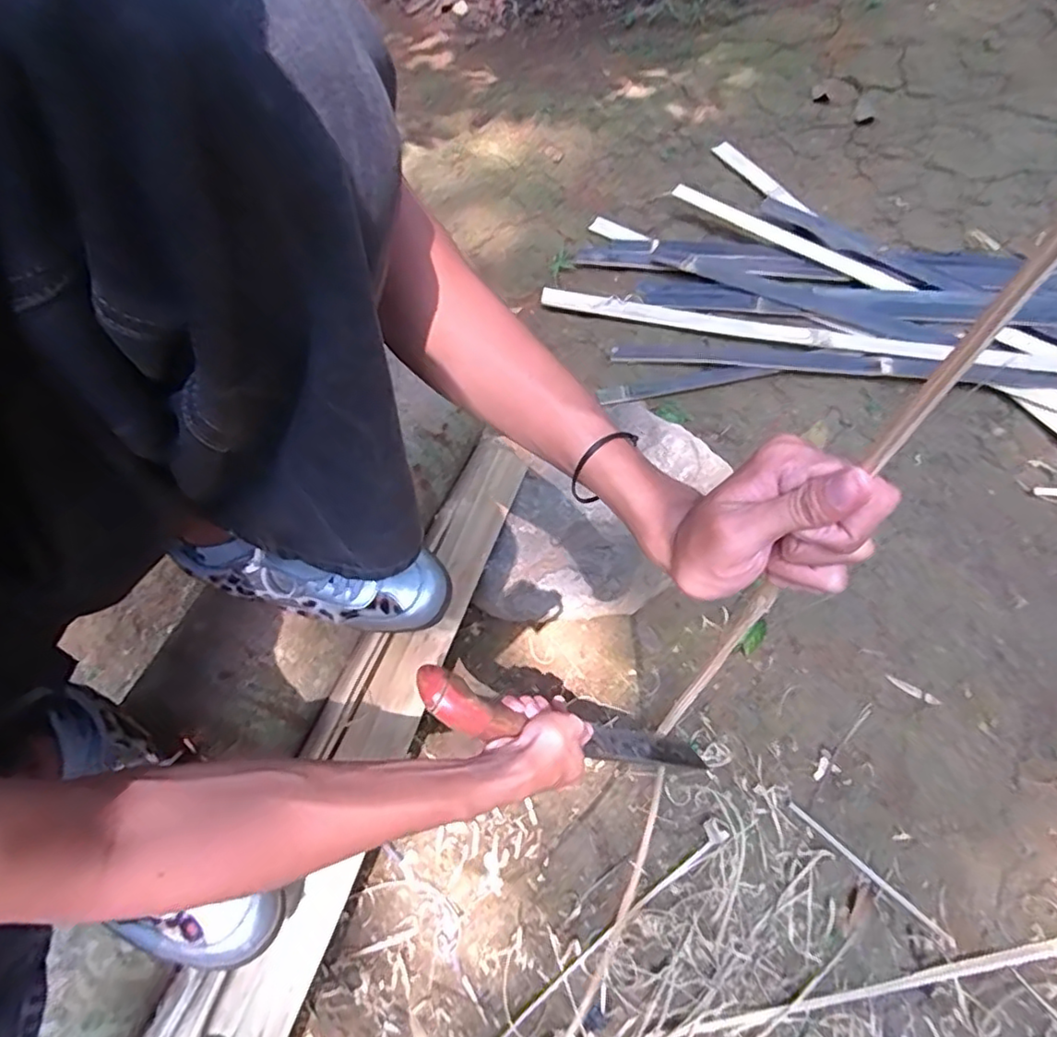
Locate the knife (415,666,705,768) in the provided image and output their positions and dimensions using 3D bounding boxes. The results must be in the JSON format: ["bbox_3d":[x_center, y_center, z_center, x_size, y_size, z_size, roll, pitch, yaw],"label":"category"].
[{"bbox_3d":[0.049,0.193,0.574,0.033,0.345,0.051,-25,53,39],"label":"knife"}]

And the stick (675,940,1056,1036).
[{"bbox_3d":[0.355,0.472,0.627,0.415,0.015,0.013,-11,61,-2],"label":"stick"}]

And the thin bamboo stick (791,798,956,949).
[{"bbox_3d":[0.365,0.379,0.672,0.191,0.007,0.009,39,71,22],"label":"thin bamboo stick"}]

